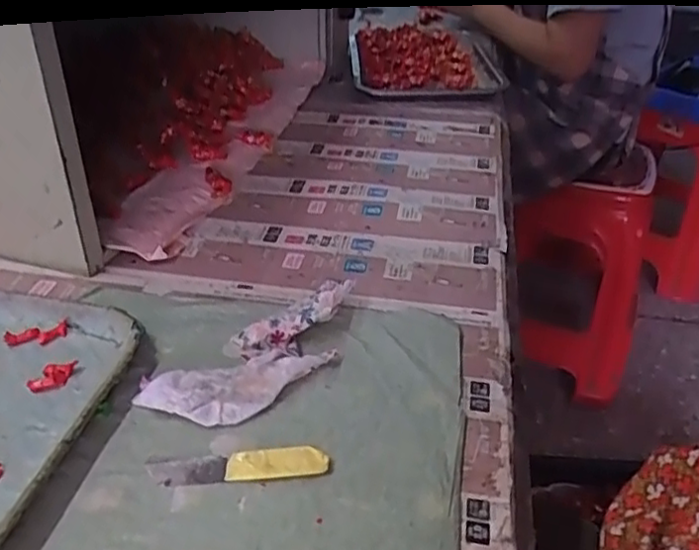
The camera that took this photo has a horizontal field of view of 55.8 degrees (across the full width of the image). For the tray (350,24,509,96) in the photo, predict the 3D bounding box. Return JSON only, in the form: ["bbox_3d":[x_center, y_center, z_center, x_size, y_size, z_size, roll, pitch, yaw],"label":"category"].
[{"bbox_3d":[0.101,-0.322,0.991,0.190,0.046,0.316,0,35,-5],"label":"tray"}]

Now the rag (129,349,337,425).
[{"bbox_3d":[-0.069,0.074,0.435,0.129,0.012,0.046,-9,37,-18],"label":"rag"}]

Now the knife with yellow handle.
[{"bbox_3d":[-0.065,0.111,0.390,0.103,0.006,0.022,0,35,-6],"label":"knife with yellow handle"}]

